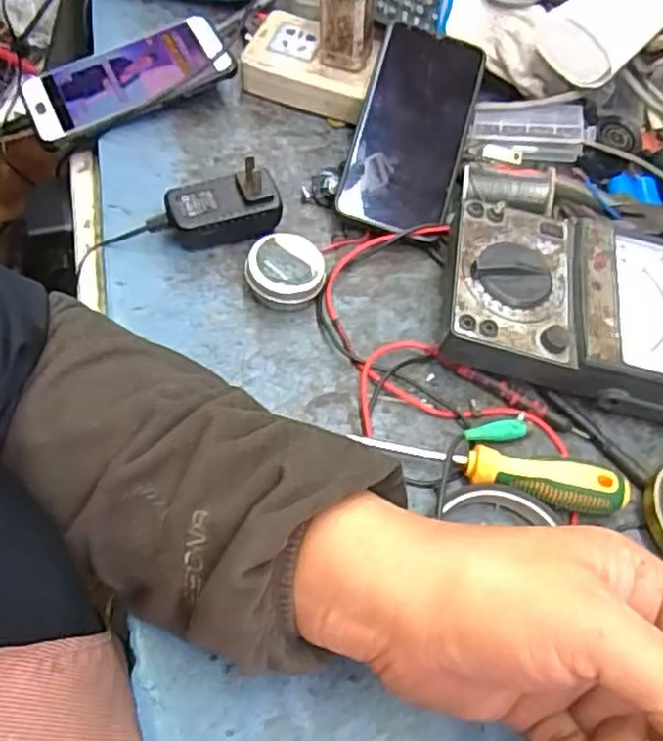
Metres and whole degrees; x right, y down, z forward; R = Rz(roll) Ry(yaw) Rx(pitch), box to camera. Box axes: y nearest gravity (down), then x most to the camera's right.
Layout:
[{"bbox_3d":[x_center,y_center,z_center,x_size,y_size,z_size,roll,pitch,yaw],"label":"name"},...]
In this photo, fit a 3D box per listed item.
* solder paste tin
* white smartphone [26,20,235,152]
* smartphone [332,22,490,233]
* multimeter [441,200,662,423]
[{"bbox_3d":[-0.030,-0.066,0.456,0.049,0.022,0.047,3,59,-5],"label":"solder paste tin"},{"bbox_3d":[-0.156,-0.221,0.536,0.152,0.017,0.070,-25,66,-7],"label":"white smartphone"},{"bbox_3d":[0.059,-0.175,0.506,0.076,0.014,0.165,15,75,8],"label":"smartphone"},{"bbox_3d":[0.164,-0.038,0.445,0.189,0.053,0.121,10,58,-2],"label":"multimeter"}]

